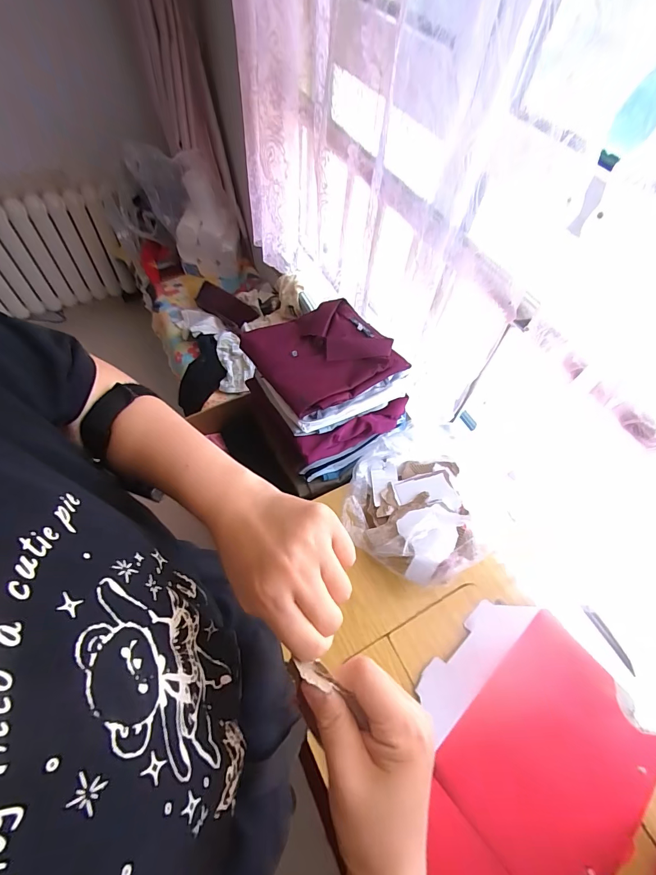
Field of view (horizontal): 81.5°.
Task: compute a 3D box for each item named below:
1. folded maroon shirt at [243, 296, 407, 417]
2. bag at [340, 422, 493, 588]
[{"bbox_3d":[-0.011,-0.167,0.729,0.246,0.038,0.229,-31,65,-21],"label":"folded maroon shirt"},{"bbox_3d":[0.140,0.125,0.641,0.199,0.097,0.215,5,58,-1],"label":"bag"}]

